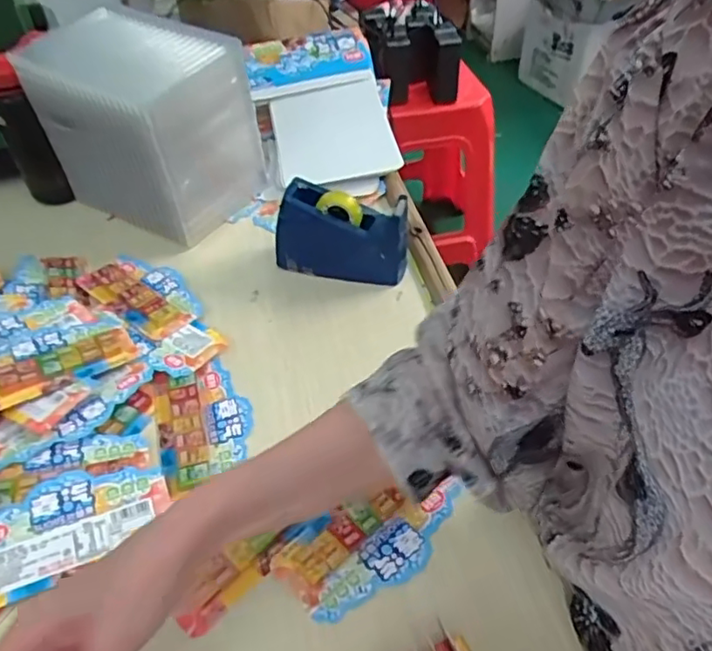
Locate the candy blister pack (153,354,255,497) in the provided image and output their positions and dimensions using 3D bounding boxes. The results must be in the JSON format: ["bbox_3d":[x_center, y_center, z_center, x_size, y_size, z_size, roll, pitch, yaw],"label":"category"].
[{"bbox_3d":[-0.131,0.079,0.520,0.077,0.011,0.120,-16,46,-15],"label":"candy blister pack"}]

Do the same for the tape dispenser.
[{"bbox_3d":[-0.014,-0.095,0.635,0.135,0.091,0.046,12,45,13],"label":"tape dispenser"}]

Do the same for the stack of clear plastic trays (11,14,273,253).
[{"bbox_3d":[-0.243,-0.229,0.703,0.202,0.200,0.162,23,49,24],"label":"stack of clear plastic trays"}]

